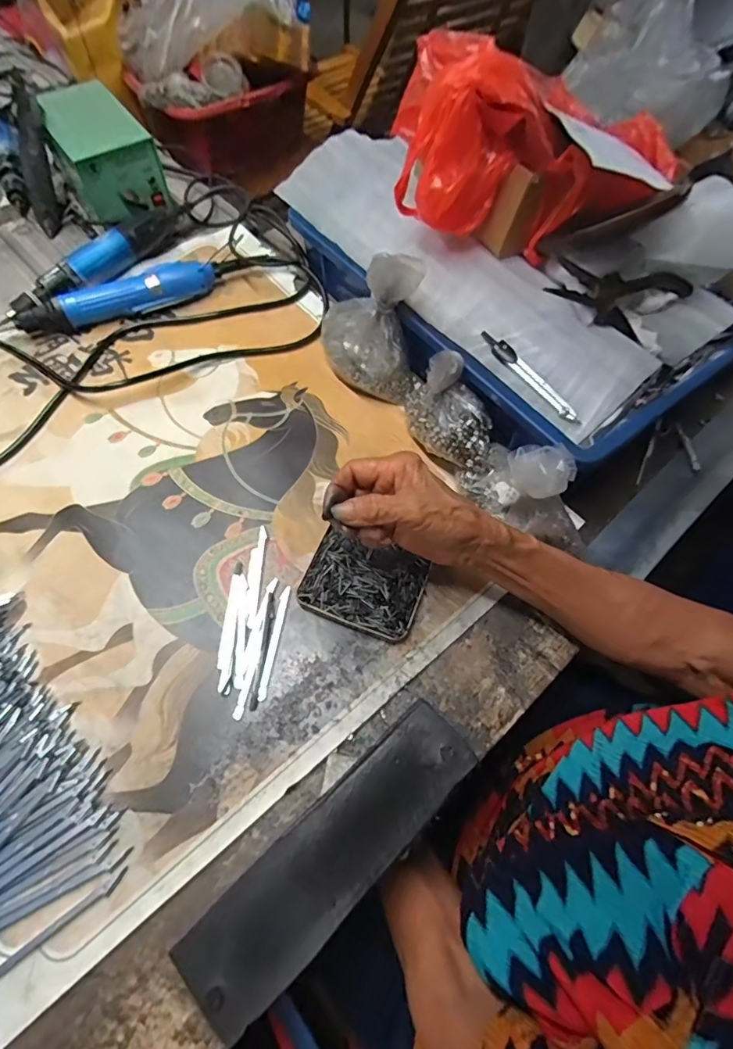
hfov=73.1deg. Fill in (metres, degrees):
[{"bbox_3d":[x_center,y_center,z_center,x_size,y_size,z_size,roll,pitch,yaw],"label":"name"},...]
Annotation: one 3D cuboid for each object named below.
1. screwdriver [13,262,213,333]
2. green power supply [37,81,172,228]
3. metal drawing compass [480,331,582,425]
[{"bbox_3d":[-0.269,-0.246,0.547,0.205,0.036,0.036,-22,63,-15],"label":"screwdriver"},{"bbox_3d":[-0.322,-0.449,0.593,0.094,0.076,0.164,-34,69,-19],"label":"green power supply"},{"bbox_3d":[0.139,-0.127,0.424,0.012,0.014,0.114,-32,68,-18],"label":"metal drawing compass"}]

